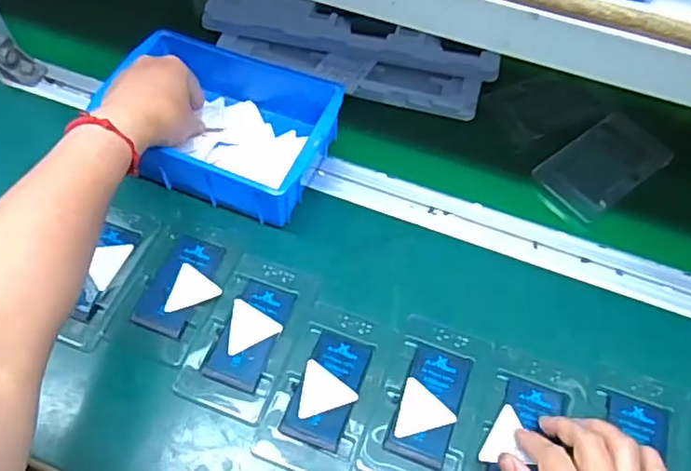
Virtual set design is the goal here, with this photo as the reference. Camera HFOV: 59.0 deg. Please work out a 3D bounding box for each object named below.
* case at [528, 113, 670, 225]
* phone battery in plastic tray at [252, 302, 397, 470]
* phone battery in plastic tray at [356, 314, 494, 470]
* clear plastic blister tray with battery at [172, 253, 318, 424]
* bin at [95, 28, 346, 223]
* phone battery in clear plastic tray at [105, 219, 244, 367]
[{"bbox_3d":[0.246,-0.068,0.583,0.128,0.012,0.074,-33,65,-20],"label":"case"},{"bbox_3d":[-0.013,0.117,0.469,0.072,0.009,0.127,19,60,10],"label":"phone battery in plastic tray"},{"bbox_3d":[0.063,0.127,0.466,0.073,0.007,0.128,17,59,9],"label":"phone battery in plastic tray"},{"bbox_3d":[-0.076,0.078,0.492,0.075,0.007,0.129,19,59,10],"label":"clear plastic blister tray with battery"},{"bbox_3d":[-0.111,-0.104,0.557,0.194,0.062,0.144,23,63,10],"label":"bin"},{"bbox_3d":[-0.138,0.044,0.506,0.073,0.007,0.117,16,59,8],"label":"phone battery in clear plastic tray"}]

